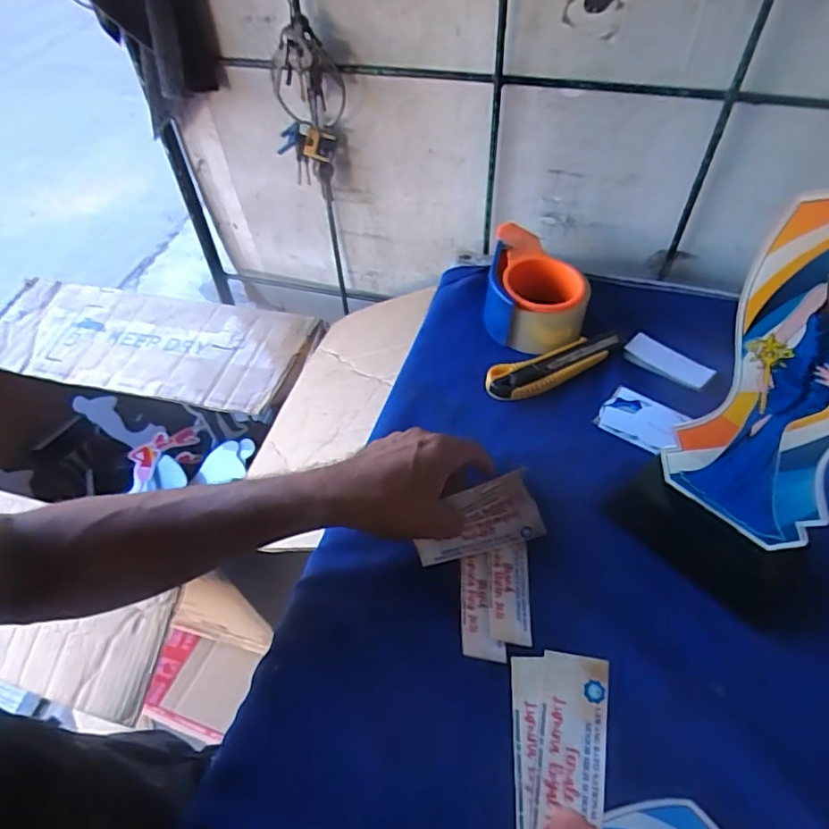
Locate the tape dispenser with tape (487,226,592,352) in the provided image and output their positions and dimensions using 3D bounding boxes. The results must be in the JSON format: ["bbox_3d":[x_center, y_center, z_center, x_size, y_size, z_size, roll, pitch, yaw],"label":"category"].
[{"bbox_3d":[0.129,-0.133,0.590,0.097,0.066,0.125,8,51,10],"label":"tape dispenser with tape"}]

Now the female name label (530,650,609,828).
[{"bbox_3d":[0.071,0.156,0.256,0.030,0.004,0.086,1,59,21],"label":"female name label"}]

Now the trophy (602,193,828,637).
[{"bbox_3d":[0.208,0.012,0.314,0.129,0.284,0.053,28,57,24],"label":"trophy"}]

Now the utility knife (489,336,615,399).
[{"bbox_3d":[0.138,-0.047,0.547,0.142,0.022,0.036,-20,52,-13],"label":"utility knife"}]

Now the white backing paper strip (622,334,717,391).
[{"bbox_3d":[0.247,-0.053,0.545,0.080,0.009,0.035,32,59,26],"label":"white backing paper strip"}]

